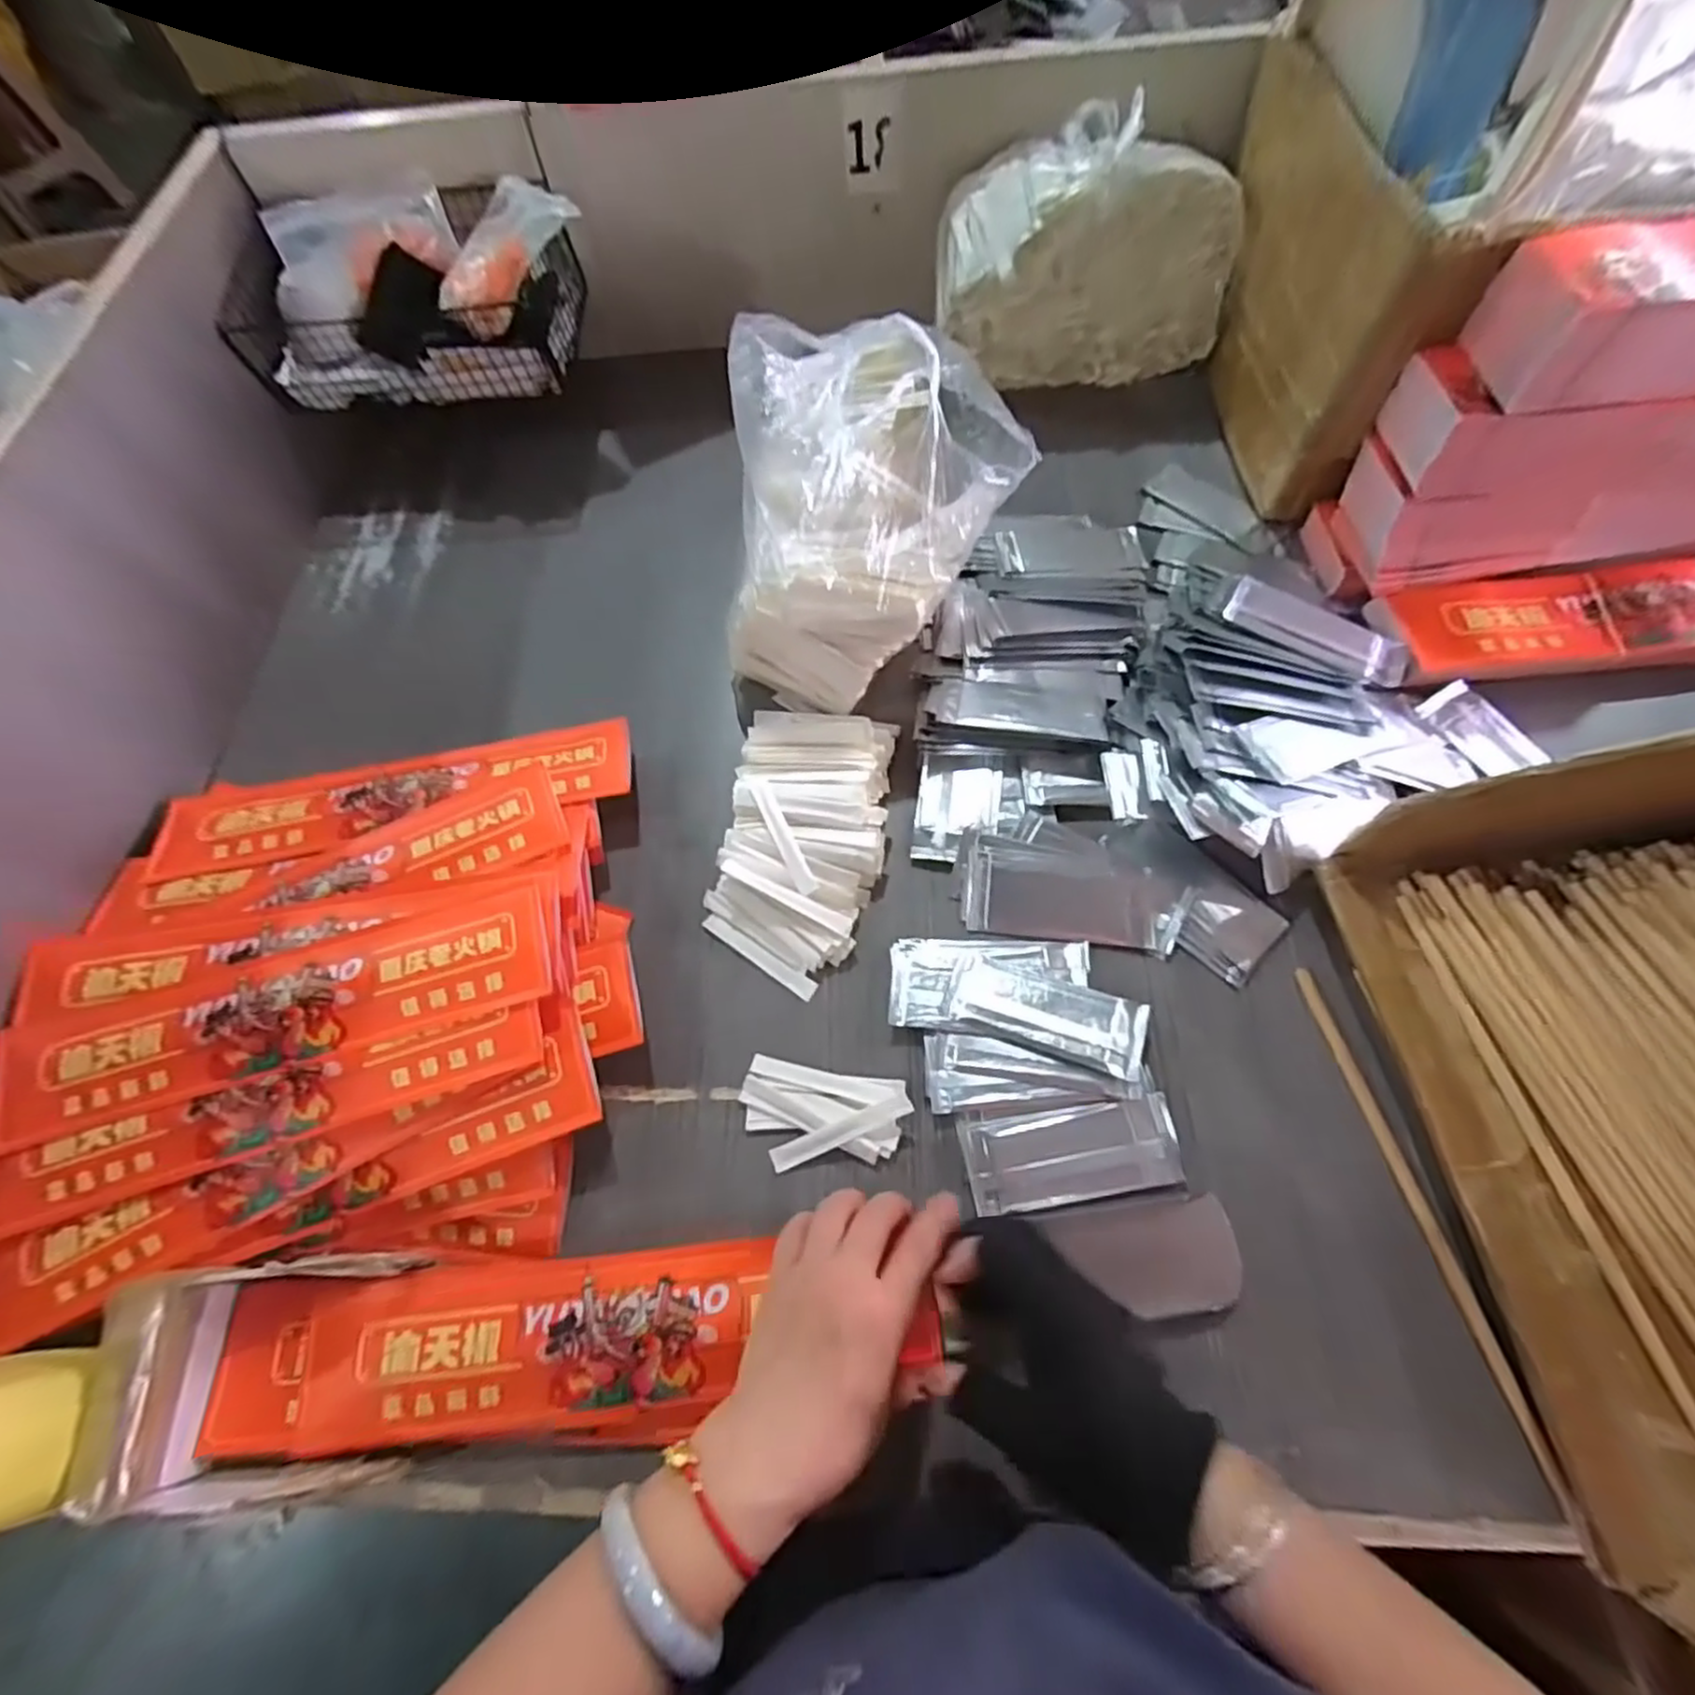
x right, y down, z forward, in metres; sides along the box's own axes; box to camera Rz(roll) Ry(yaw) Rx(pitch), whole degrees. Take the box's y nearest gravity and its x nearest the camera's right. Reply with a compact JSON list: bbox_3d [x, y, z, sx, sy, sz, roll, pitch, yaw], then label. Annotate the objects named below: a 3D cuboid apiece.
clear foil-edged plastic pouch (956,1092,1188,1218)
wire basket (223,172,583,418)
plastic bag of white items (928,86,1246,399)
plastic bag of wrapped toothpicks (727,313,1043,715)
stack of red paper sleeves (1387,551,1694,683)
[{"bbox_3d":[0.132,0.180,0.424,0.122,0.009,0.054,-6,67,0],"label":"clear foil-edged plastic pouch"},{"bbox_3d":[-0.383,-0.496,0.645,0.297,0.106,0.144,-4,67,1],"label":"wire basket"},{"bbox_3d":[0.209,-0.529,0.650,0.251,0.166,0.097,-4,67,1],"label":"plastic bag of white items"},{"bbox_3d":[0.021,-0.238,0.503,0.172,0.175,0.222,17,69,10],"label":"plastic bag of wrapped toothpicks"},{"bbox_3d":[0.580,-0.173,0.529,0.346,0.021,0.092,-4,67,1],"label":"stack of red paper sleeves"}]

